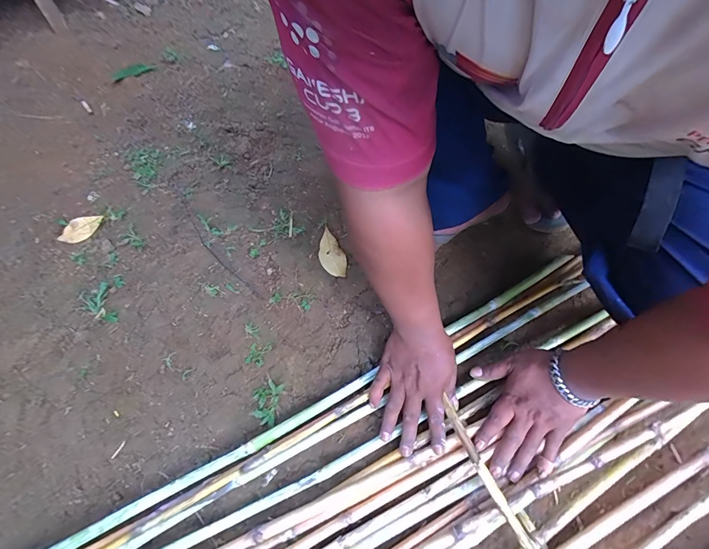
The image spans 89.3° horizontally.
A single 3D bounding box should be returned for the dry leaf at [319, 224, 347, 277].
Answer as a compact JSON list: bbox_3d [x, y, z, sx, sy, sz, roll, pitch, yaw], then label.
[{"bbox_3d":[-0.044,-0.040,0.631,0.042,0.011,0.101,-23,68,-9],"label":"dry leaf"}]

